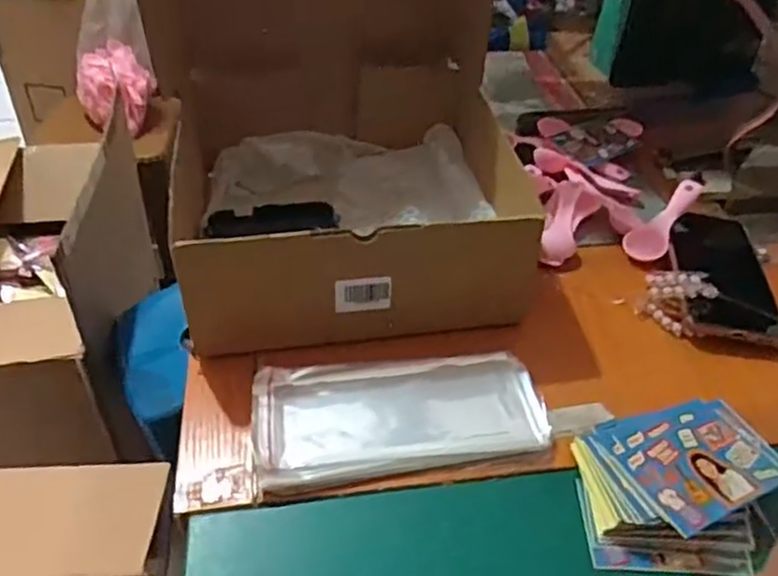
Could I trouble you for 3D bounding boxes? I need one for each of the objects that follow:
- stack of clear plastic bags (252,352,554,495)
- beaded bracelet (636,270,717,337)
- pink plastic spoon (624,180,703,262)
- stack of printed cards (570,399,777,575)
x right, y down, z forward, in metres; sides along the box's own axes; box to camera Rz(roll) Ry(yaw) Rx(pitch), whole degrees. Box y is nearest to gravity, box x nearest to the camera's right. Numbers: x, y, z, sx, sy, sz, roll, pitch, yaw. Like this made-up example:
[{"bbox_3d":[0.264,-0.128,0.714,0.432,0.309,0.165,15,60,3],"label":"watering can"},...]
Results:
[{"bbox_3d":[0.007,0.084,0.467,0.190,0.017,0.088,-5,42,-9],"label":"stack of clear plastic bags"},{"bbox_3d":[0.231,0.006,0.552,0.053,0.033,0.047,22,45,21],"label":"beaded bracelet"},{"bbox_3d":[0.254,-0.066,0.624,0.035,0.016,0.111,32,62,29],"label":"pink plastic spoon"},{"bbox_3d":[0.180,0.123,0.421,0.128,0.029,0.103,-10,43,-14],"label":"stack of printed cards"}]

